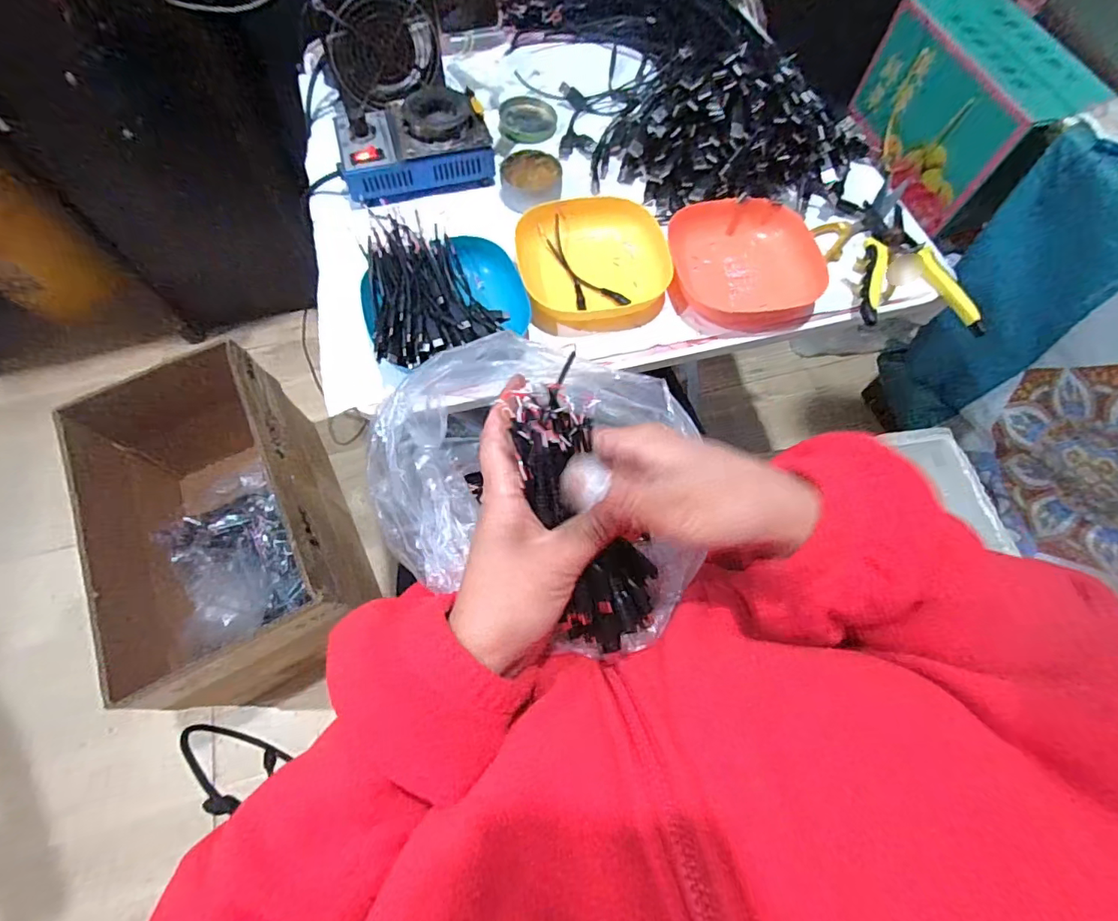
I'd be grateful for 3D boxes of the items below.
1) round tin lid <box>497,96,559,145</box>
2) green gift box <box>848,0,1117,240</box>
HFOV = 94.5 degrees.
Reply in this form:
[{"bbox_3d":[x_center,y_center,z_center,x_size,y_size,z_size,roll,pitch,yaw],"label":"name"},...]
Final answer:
[{"bbox_3d":[-0.036,-0.392,0.595,0.065,0.012,0.064,0,67,-1],"label":"round tin lid"},{"bbox_3d":[0.644,-0.546,0.827,0.150,0.202,0.351,-9,67,-5],"label":"green gift box"}]

